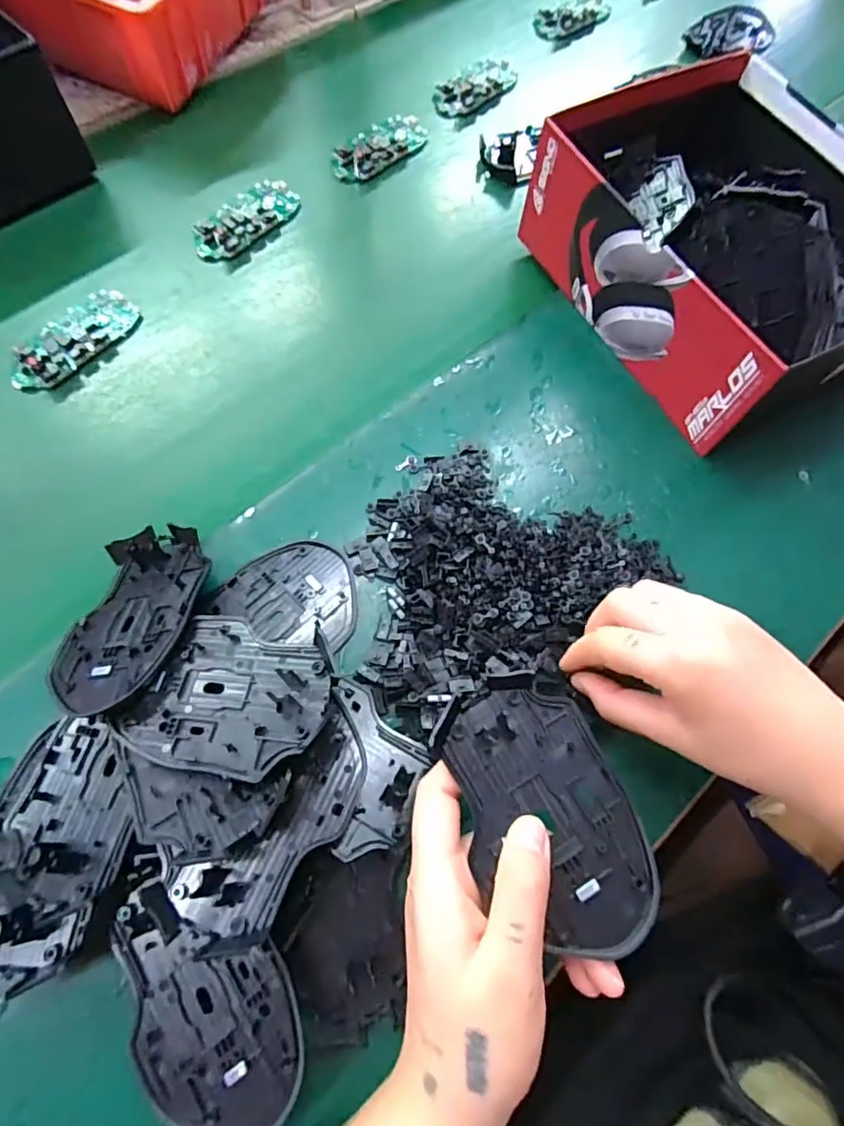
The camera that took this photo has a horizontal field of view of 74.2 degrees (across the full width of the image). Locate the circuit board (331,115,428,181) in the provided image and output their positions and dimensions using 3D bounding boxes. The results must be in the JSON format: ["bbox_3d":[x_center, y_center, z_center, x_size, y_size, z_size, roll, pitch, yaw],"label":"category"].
[{"bbox_3d":[-0.037,-0.369,0.496,0.041,0.016,0.097,39,71,14],"label":"circuit board"}]

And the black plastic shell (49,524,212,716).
[{"bbox_3d":[-0.159,0.024,0.301,0.072,0.020,0.113,-2,49,19],"label":"black plastic shell"}]

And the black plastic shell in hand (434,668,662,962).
[{"bbox_3d":[0.055,0.107,0.243,0.069,0.009,0.112,-20,69,-10],"label":"black plastic shell in hand"}]

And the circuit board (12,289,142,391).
[{"bbox_3d":[-0.250,-0.162,0.400,0.045,0.012,0.099,29,69,10],"label":"circuit board"}]

